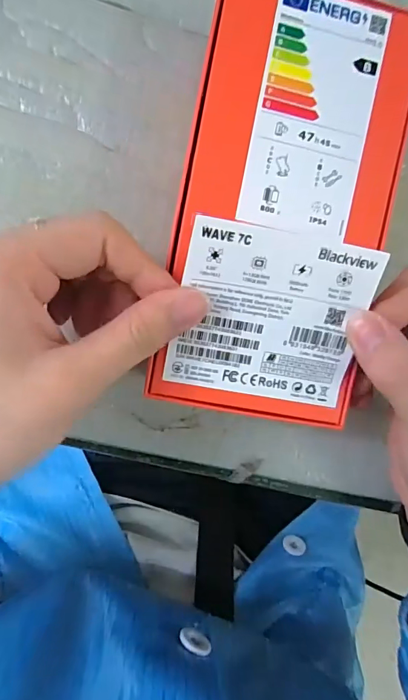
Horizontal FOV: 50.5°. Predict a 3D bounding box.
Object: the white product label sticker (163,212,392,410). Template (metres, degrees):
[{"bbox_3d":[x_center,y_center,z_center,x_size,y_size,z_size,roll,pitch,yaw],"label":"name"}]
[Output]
[{"bbox_3d":[0.028,-0.013,0.178,0.077,0.005,0.069,9,113,-9],"label":"white product label sticker"}]

